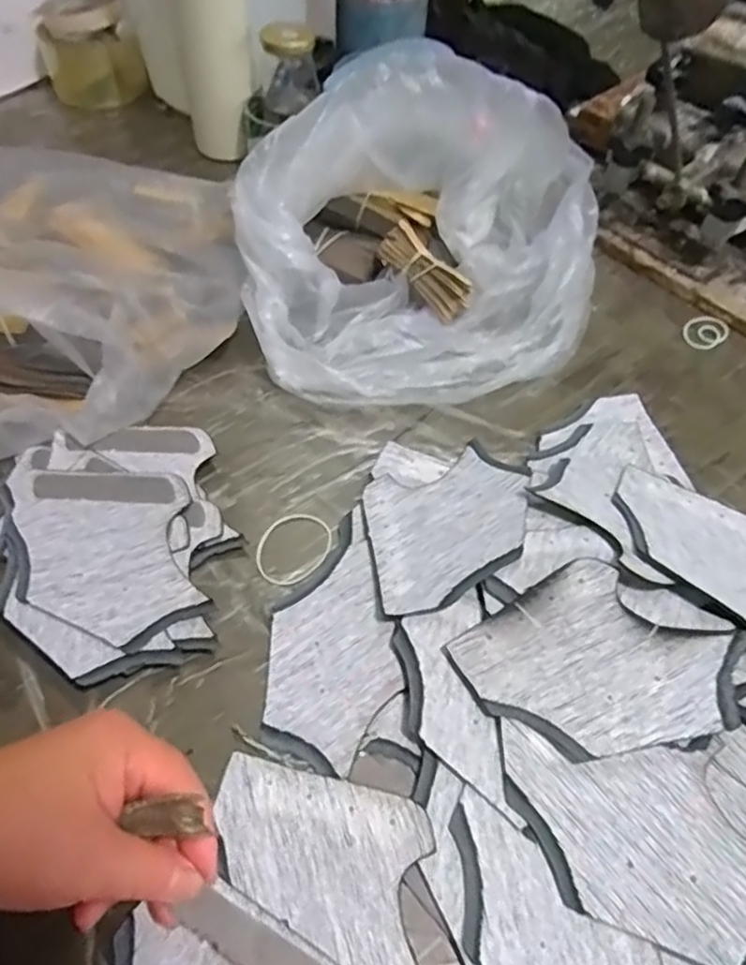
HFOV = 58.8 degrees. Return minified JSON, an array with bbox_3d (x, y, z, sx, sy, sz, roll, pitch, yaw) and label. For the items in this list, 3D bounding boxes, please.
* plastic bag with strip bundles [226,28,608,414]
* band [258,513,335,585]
[{"bbox_3d":[0.035,-0.181,0.492,0.276,0.157,0.203,4,53,1],"label":"plastic bag with strip bundles"},{"bbox_3d":[-0.051,0.041,0.422,0.053,0.004,0.046,-32,59,-20],"label":"band"}]

